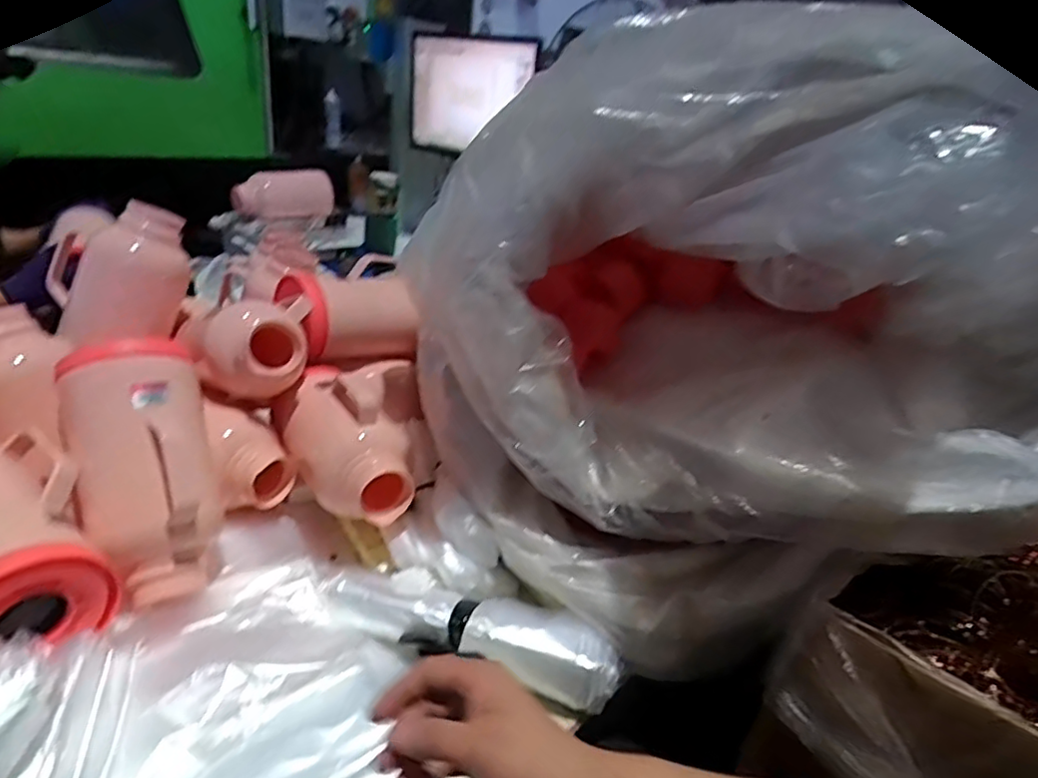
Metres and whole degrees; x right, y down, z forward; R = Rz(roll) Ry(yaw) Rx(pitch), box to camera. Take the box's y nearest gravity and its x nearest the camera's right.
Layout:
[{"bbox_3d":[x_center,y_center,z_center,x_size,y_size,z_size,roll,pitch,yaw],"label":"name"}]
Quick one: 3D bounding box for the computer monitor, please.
[{"bbox_3d":[-0.127,-0.773,1.597,0.436,0.269,0.040,26,32,32],"label":"computer monitor"}]

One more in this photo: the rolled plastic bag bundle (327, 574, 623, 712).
[{"bbox_3d":[-0.052,0.258,0.656,0.321,0.046,0.078,13,27,10],"label":"rolled plastic bag bundle"}]

